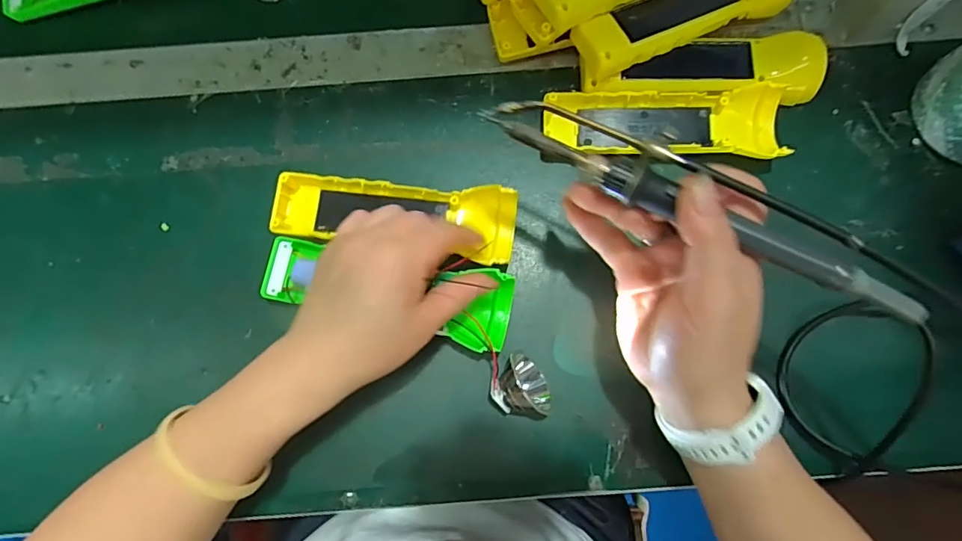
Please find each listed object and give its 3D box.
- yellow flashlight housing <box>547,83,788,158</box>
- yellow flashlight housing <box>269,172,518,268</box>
[{"bbox_3d":[0.127,-0.103,0.349,0.162,0.024,0.047,2,82,1],"label":"yellow flashlight housing"},{"bbox_3d":[-0.059,-0.035,0.340,0.163,0.026,0.050,6,82,3],"label":"yellow flashlight housing"}]

